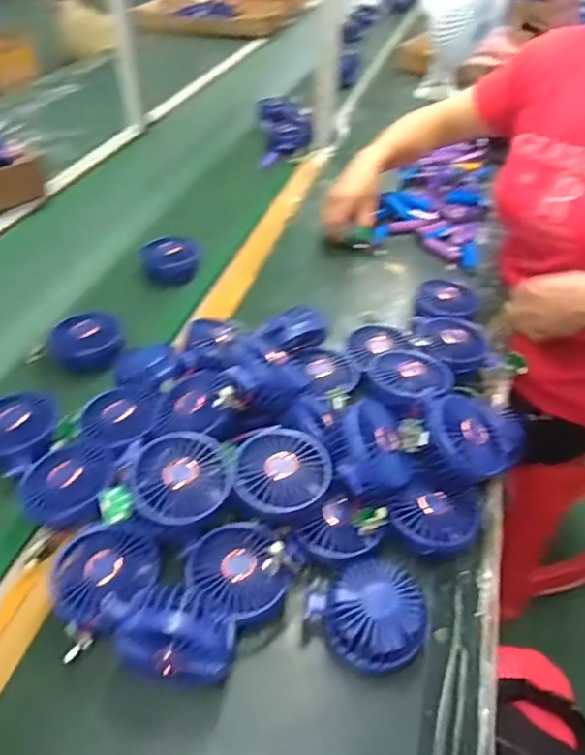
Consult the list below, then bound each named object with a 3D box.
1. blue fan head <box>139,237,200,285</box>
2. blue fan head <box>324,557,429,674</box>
[{"bbox_3d":[-0.184,-0.171,0.884,0.086,0.053,0.083,-8,43,-11],"label":"blue fan head"},{"bbox_3d":[0.072,0.198,0.493,0.084,0.037,0.082,1,42,-1],"label":"blue fan head"}]

